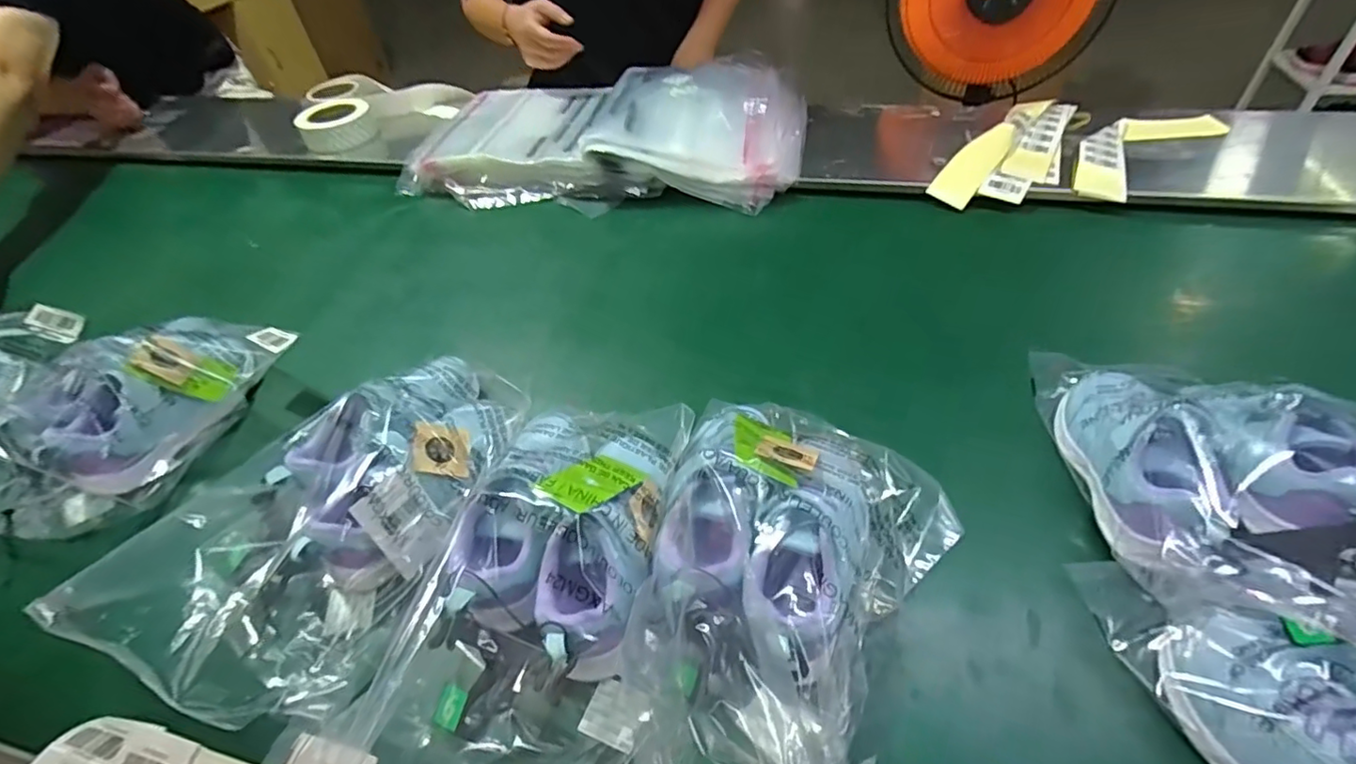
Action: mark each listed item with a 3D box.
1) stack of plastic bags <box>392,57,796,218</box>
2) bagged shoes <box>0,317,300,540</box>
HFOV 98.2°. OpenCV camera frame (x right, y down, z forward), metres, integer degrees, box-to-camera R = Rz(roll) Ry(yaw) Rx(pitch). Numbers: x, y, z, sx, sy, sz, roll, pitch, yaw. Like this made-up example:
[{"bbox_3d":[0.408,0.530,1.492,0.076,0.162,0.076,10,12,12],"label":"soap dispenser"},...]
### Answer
[{"bbox_3d":[-0.104,-0.368,0.877,0.570,0.107,0.274,3,46,9],"label":"stack of plastic bags"},{"bbox_3d":[-0.518,0.025,0.561,0.145,0.106,0.253,18,51,22],"label":"bagged shoes"}]

